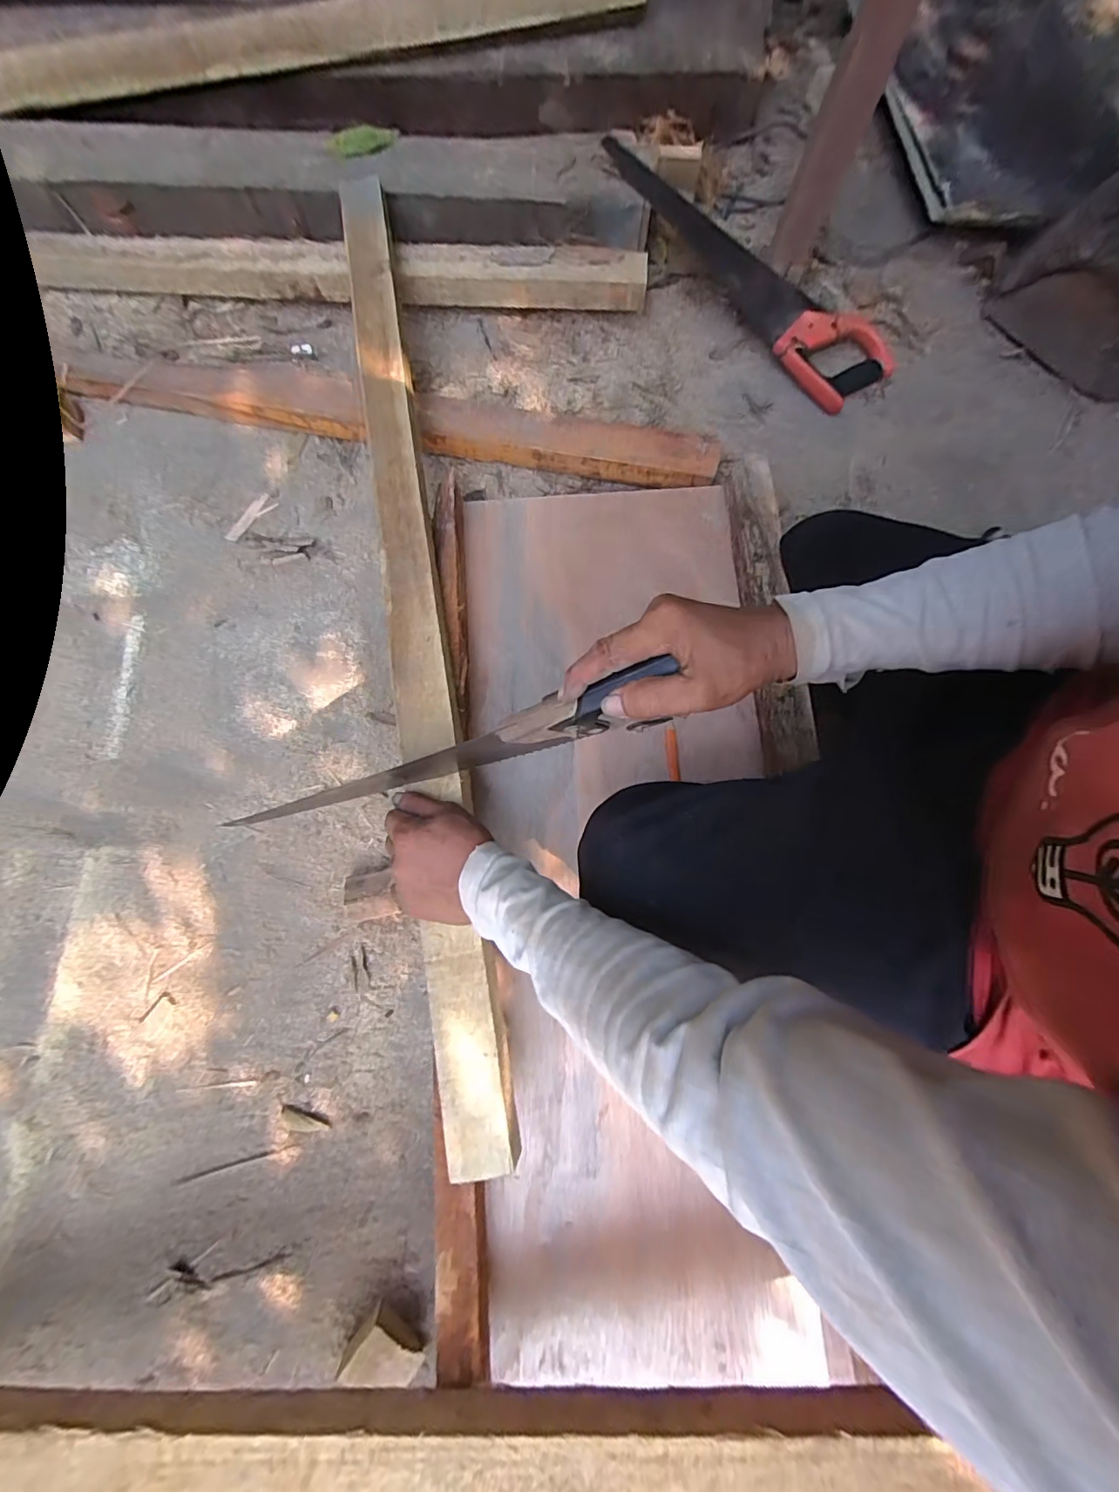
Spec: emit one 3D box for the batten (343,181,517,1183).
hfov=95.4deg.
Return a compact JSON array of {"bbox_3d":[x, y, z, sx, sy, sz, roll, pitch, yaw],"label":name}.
[{"bbox_3d":[-0.155,-0.162,0.534,0.057,0.020,1.069,-10,78,-2],"label":"batten"}]

